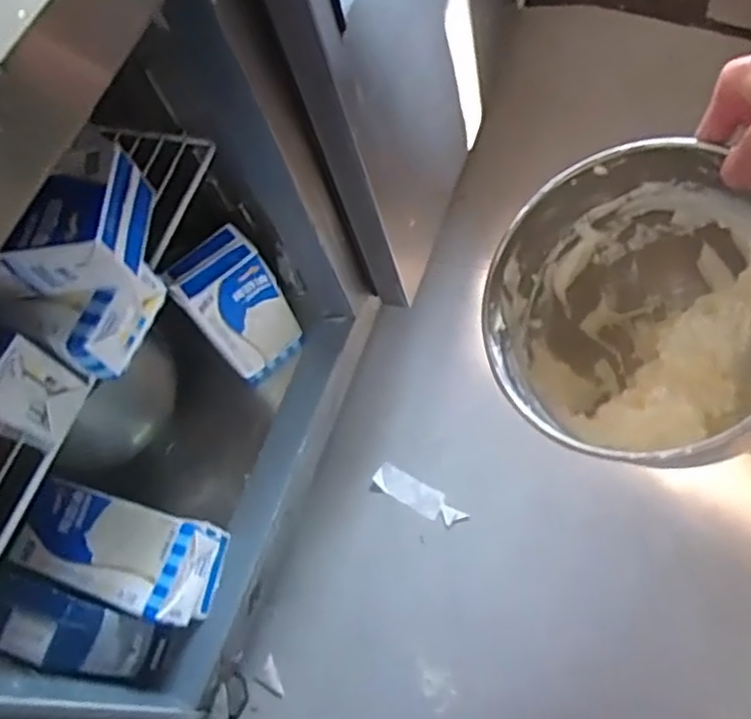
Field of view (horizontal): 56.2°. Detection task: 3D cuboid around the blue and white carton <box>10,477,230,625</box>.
[{"bbox_3d":[-0.264,0.205,0.742,0.186,0.113,0.101,13,67,9],"label":"blue and white carton"}]

